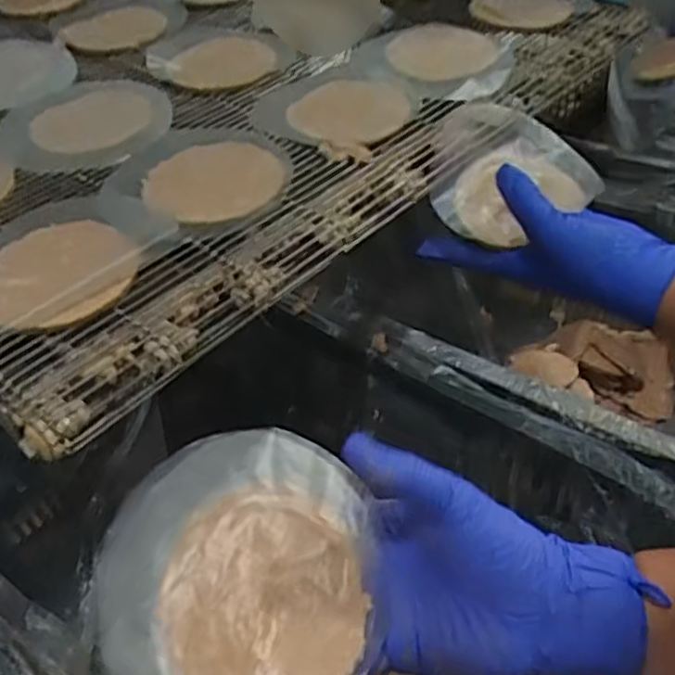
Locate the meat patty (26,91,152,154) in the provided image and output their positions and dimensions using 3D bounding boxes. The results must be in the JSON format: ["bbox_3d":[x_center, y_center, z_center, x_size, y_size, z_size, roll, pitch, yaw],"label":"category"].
[{"bbox_3d":[-0.179,-0.159,0.525,0.084,0.012,0.068,-22,43,-17],"label":"meat patty"}]

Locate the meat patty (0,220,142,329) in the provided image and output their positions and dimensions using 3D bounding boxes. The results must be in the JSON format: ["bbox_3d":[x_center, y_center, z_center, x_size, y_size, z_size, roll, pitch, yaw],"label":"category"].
[{"bbox_3d":[-0.152,-0.035,0.392,0.085,0.012,0.074,-26,44,-21],"label":"meat patty"}]

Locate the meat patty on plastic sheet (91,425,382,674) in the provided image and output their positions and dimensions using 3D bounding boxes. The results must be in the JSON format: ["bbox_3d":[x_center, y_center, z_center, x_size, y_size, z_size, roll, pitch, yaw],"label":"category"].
[{"bbox_3d":[-0.045,0.099,0.309,0.114,0.014,0.120,0,60,0],"label":"meat patty on plastic sheet"}]

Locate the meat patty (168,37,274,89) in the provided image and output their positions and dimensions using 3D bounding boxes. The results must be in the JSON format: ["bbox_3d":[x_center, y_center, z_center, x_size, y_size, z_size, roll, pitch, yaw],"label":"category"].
[{"bbox_3d":[-0.092,-0.220,0.572,0.082,0.013,0.080,-9,41,-3],"label":"meat patty"}]

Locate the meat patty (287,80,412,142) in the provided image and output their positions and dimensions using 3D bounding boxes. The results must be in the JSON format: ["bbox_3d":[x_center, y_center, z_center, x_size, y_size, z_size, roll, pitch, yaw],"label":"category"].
[{"bbox_3d":[0.010,-0.164,0.508,0.069,0.013,0.093,26,50,32],"label":"meat patty"}]

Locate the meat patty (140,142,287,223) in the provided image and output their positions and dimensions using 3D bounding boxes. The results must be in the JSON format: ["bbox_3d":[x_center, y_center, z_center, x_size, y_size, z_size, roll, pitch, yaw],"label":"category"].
[{"bbox_3d":[-0.077,-0.099,0.450,0.084,0.016,0.076,-13,41,-7],"label":"meat patty"}]

